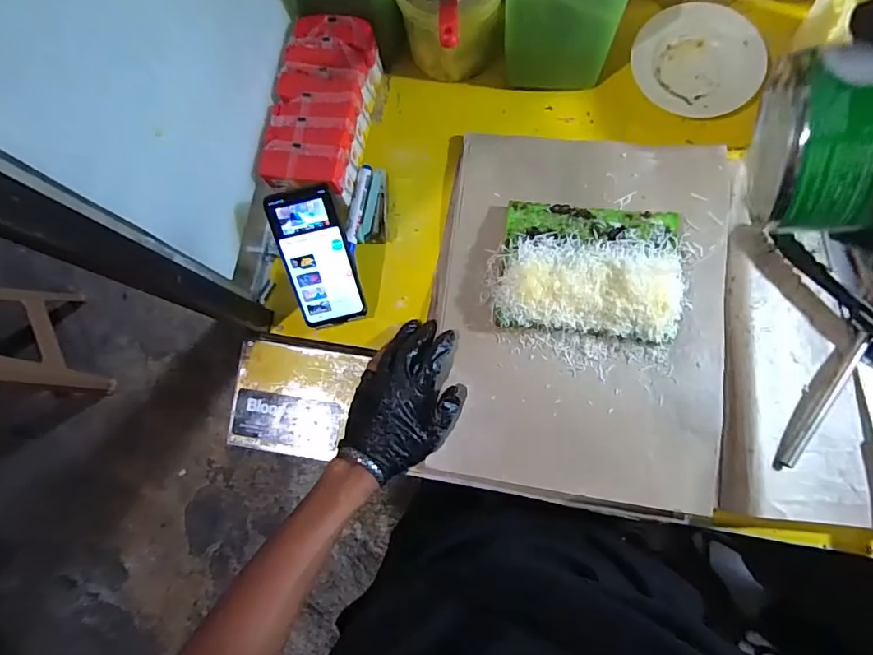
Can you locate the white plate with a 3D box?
[{"bbox_3d":[0.314,-0.318,0.584,0.154,0.028,0.129,-13,82,5],"label":"white plate"}]

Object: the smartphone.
[{"bbox_3d":[-0.128,-0.073,0.534,0.071,0.013,0.152,-13,116,0],"label":"smartphone"}]

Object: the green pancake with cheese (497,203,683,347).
[{"bbox_3d":[0.165,-0.064,0.520,0.191,0.035,0.142,6,84,7],"label":"green pancake with cheese"}]

